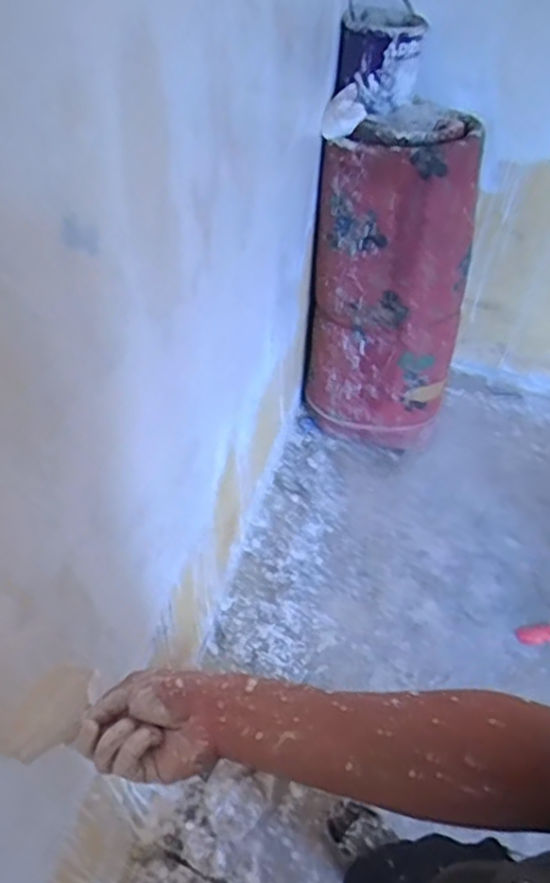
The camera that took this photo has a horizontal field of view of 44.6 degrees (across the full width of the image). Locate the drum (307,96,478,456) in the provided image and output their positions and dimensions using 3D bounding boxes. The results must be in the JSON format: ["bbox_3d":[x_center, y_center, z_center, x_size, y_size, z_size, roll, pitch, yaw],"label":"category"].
[{"bbox_3d":[0.301,-0.409,1.778,0.390,0.820,0.347,7,48,5],"label":"drum"}]

